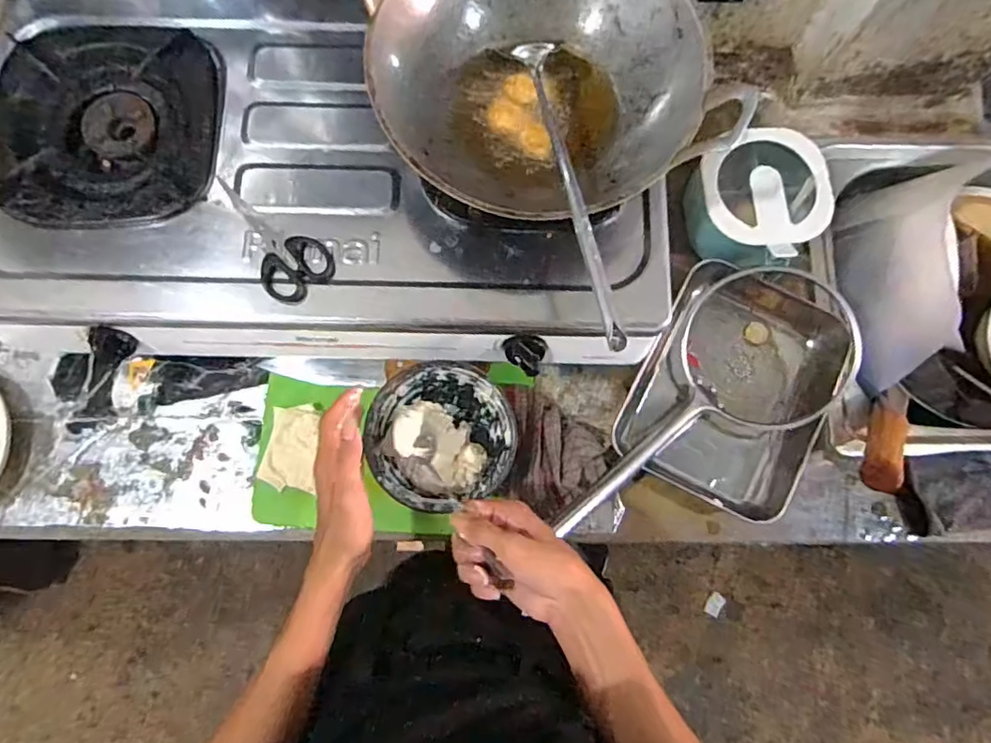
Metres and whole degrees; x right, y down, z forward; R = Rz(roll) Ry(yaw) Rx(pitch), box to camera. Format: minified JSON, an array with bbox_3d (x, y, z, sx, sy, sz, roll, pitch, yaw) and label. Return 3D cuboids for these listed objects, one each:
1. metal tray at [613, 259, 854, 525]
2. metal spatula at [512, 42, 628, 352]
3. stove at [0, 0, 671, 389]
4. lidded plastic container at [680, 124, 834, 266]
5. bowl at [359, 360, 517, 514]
[{"bbox_3d":[0.264,0.007,0.631,0.191,0.051,0.258,30,79,5],"label":"metal tray"},{"bbox_3d":[0.067,-0.152,0.469,0.033,0.021,0.280,-14,79,-4],"label":"metal spatula"},{"bbox_3d":[-0.170,-0.223,0.632,0.662,0.133,0.430,0,78,-1],"label":"stove"},{"bbox_3d":[0.290,-0.187,0.651,0.143,0.078,0.141,-34,81,-8],"label":"lidded plastic container"},{"bbox_3d":[-0.054,0.068,0.594,0.144,0.066,0.143,0,78,-1],"label":"bowl"}]

